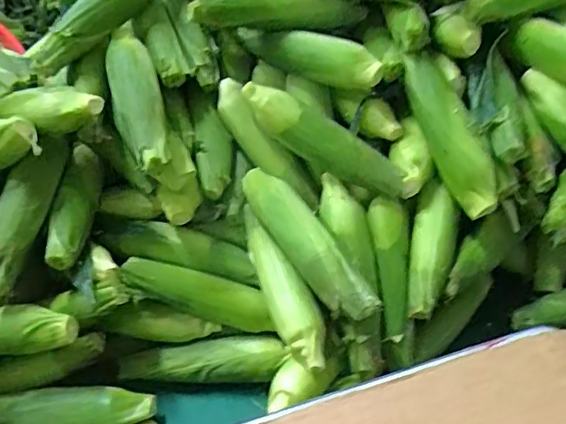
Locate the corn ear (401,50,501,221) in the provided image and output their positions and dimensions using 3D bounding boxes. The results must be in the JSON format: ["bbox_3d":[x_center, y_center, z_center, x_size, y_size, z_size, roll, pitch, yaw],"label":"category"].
[{"bbox_3d":[0.202,-0.098,0.688,0.051,0.044,0.217,-16,72,-12],"label":"corn ear"}]

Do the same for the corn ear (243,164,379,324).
[{"bbox_3d":[0.019,0.028,0.663,0.048,0.048,0.247,-25,57,-23],"label":"corn ear"}]

